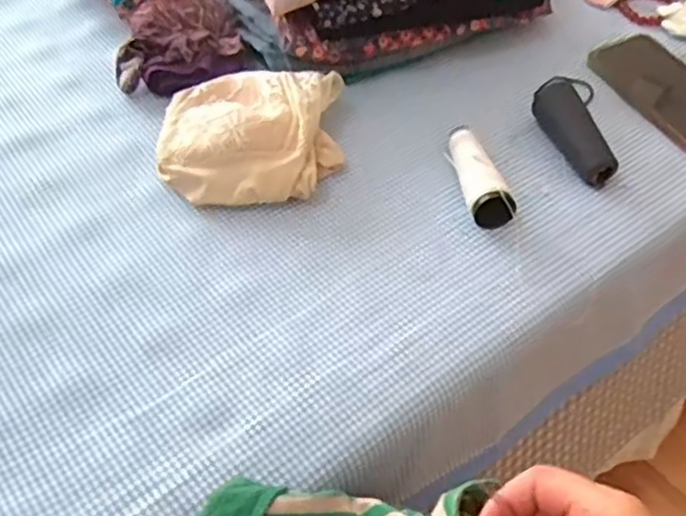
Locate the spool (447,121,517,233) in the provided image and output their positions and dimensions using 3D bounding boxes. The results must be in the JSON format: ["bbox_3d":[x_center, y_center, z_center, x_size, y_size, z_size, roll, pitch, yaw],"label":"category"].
[{"bbox_3d":[0.114,-0.073,0.604,0.032,0.038,0.114,-9,50,-8],"label":"spool"}]

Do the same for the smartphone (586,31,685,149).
[{"bbox_3d":[0.323,-0.170,0.690,0.088,0.015,0.164,-20,52,-16],"label":"smartphone"}]

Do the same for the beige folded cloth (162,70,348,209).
[{"bbox_3d":[-0.081,-0.110,0.613,0.156,0.046,0.142,-2,49,-2],"label":"beige folded cloth"}]

